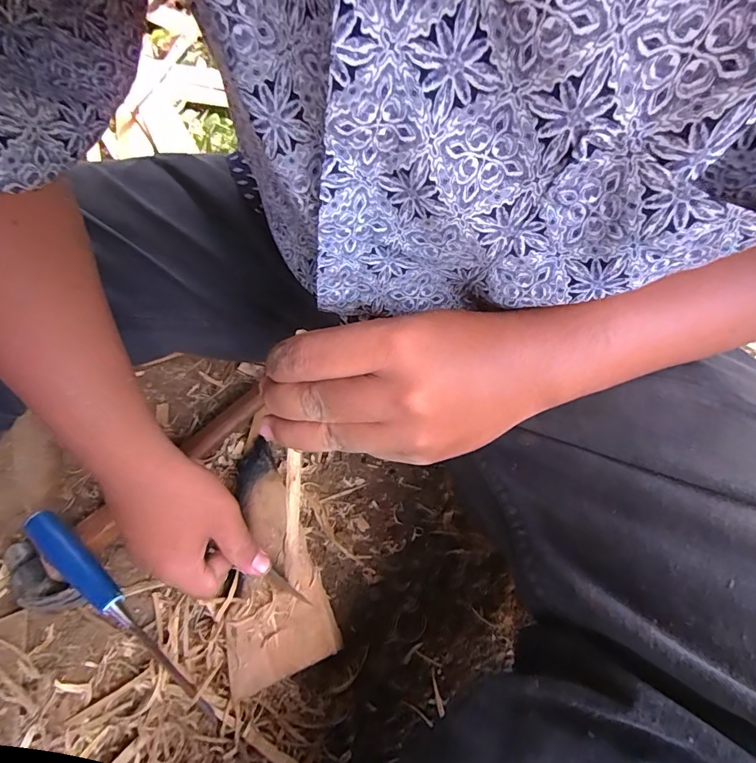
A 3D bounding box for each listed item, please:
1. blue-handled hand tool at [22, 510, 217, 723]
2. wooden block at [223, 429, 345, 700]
[{"bbox_3d":[-0.215,0.189,0.361,0.224,0.025,0.025,39,63,11],"label":"blue-handled hand tool"},{"bbox_3d":[-0.097,0.150,0.396,0.081,0.037,0.202,-15,52,-7],"label":"wooden block"}]

